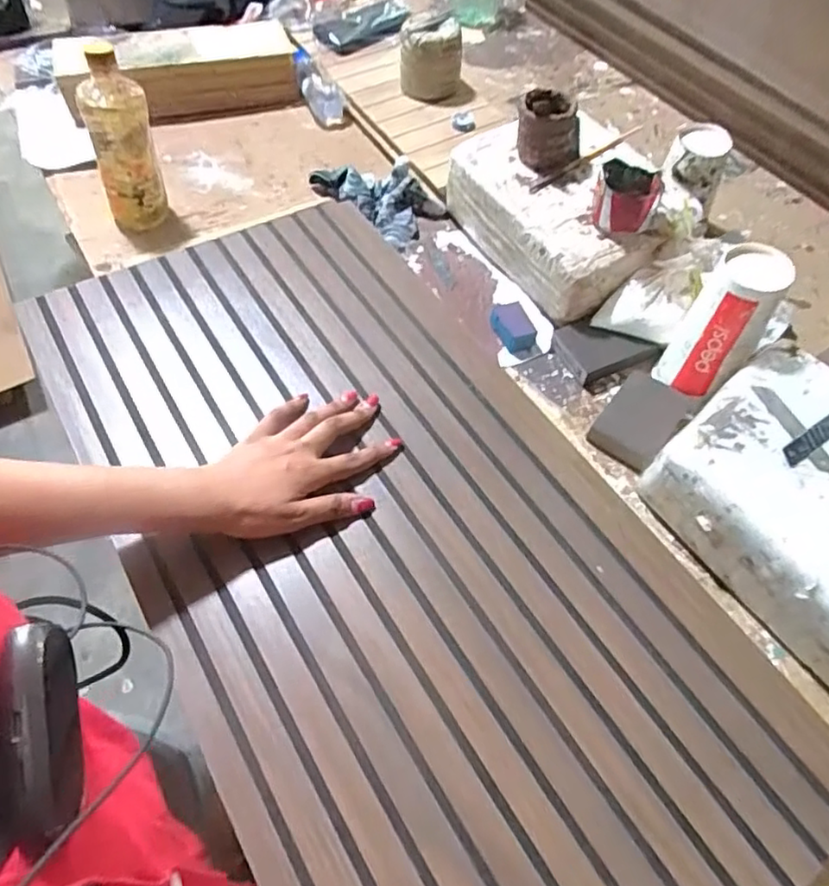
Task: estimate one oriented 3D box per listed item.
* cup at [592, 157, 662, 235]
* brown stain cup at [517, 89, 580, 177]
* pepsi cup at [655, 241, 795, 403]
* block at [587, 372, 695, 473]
[{"bbox_3d":[0.232,-0.269,0.680,0.066,0.052,0.070,0,57,0],"label":"cup"},{"bbox_3d":[0.161,-0.373,0.734,0.075,0.074,0.067,18,61,11],"label":"brown stain cup"},{"bbox_3d":[0.306,-0.114,0.624,0.075,0.158,0.063,32,64,18],"label":"pepsi cup"},{"bbox_3d":[0.244,-0.023,0.669,0.070,0.020,0.114,37,66,20],"label":"block"}]

